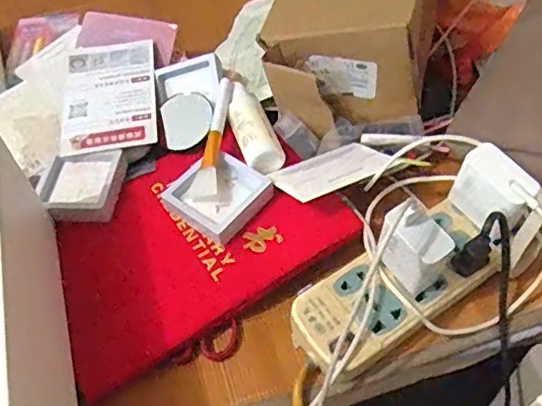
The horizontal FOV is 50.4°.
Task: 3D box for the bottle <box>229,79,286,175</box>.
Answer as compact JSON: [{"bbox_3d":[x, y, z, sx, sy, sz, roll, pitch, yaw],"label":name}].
[{"bbox_3d":[-0.019,-0.070,0.527,0.034,0.026,0.093,-16,52,-13],"label":"bottle"}]

